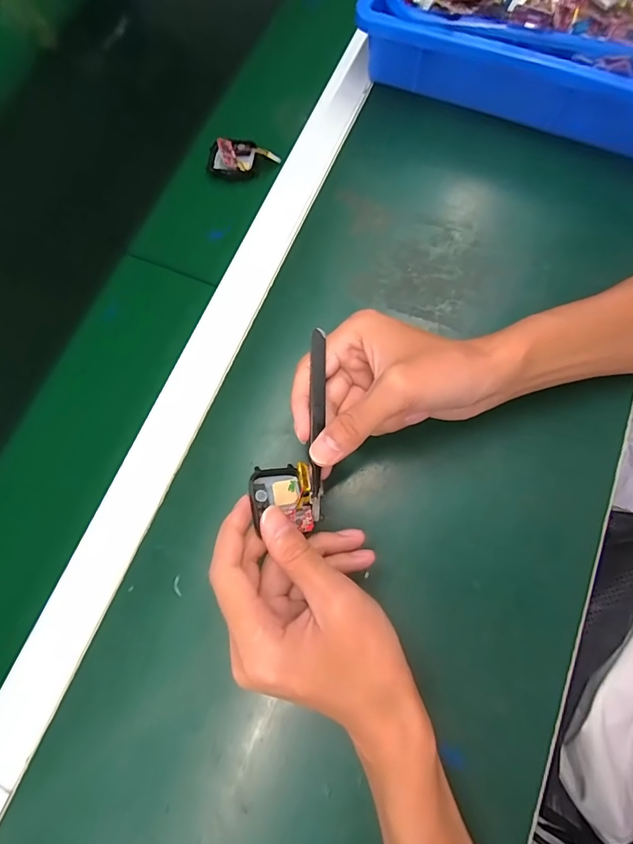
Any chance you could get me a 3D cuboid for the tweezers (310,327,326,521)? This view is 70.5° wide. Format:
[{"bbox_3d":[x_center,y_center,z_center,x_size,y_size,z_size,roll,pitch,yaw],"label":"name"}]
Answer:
[{"bbox_3d":[0.000,-0.001,0.280,0.007,0.007,0.120,0,80,2],"label":"tweezers"}]

